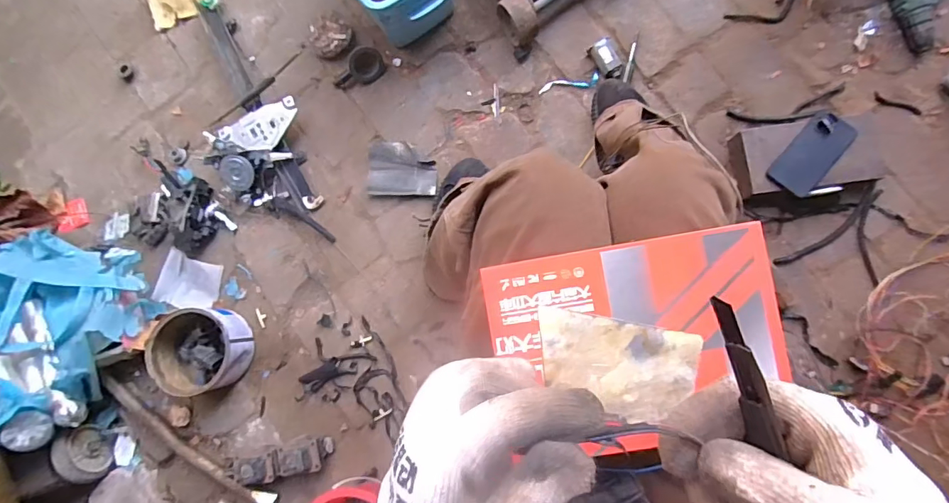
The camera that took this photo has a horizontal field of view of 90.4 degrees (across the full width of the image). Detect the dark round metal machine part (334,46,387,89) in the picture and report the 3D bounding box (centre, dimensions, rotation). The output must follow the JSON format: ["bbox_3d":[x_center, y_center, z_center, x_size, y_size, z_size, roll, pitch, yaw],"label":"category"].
[{"bbox_3d":[-0.229,-0.356,0.927,0.107,0.041,0.058,-42,82,1],"label":"dark round metal machine part"}]

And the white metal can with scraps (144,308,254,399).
[{"bbox_3d":[-0.500,0.180,0.868,0.153,0.079,0.147,0,84,5],"label":"white metal can with scraps"}]

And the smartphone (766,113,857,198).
[{"bbox_3d":[0.573,-0.165,0.799,0.082,0.009,0.142,37,96,-5],"label":"smartphone"}]

